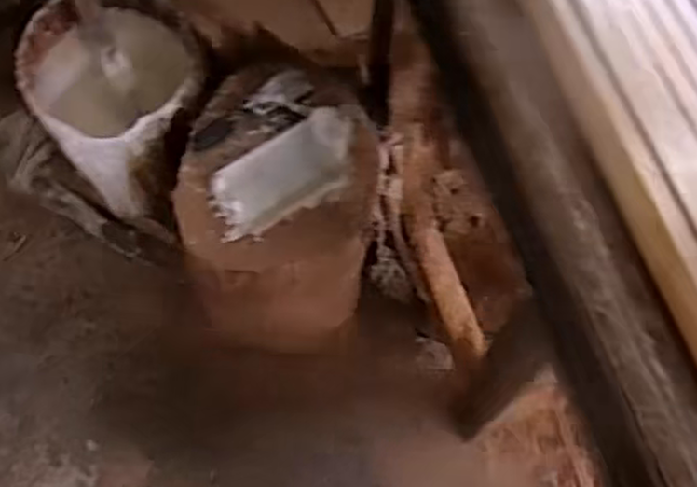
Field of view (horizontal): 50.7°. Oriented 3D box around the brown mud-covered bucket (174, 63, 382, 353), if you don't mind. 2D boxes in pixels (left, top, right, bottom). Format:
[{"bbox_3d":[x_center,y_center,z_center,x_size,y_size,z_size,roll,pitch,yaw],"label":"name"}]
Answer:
[{"bbox_3d":[-0.108,-0.027,1.236,0.297,0.489,0.327,41,72,15],"label":"brown mud-covered bucket"}]

